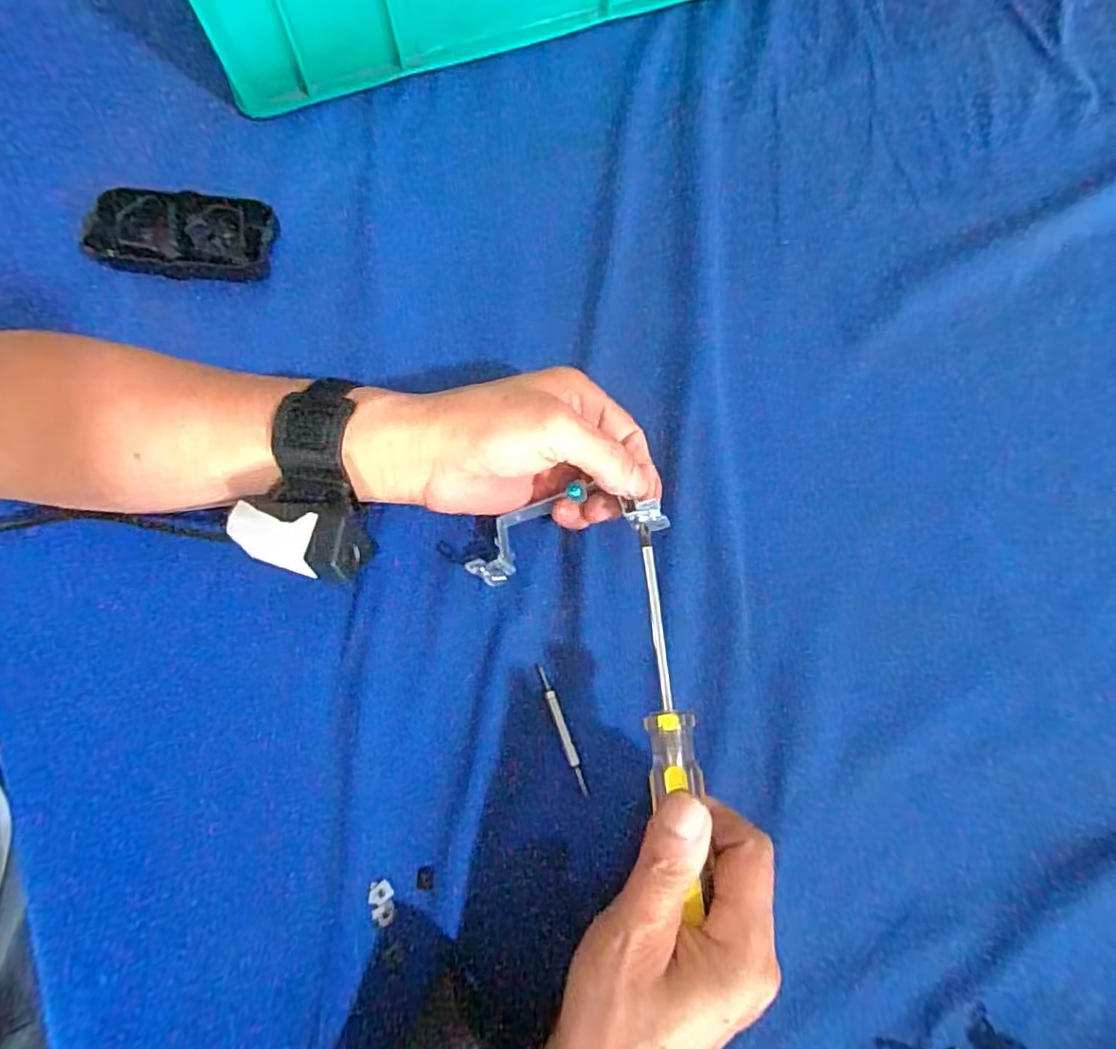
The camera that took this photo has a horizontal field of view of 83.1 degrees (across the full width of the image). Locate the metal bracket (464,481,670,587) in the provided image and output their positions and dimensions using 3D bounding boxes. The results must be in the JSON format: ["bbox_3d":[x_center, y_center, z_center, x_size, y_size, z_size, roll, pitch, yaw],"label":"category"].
[{"bbox_3d":[0.004,0.003,0.338,0.106,0.030,0.039,-11,73,13],"label":"metal bracket"}]

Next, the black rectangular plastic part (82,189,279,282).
[{"bbox_3d":[-0.233,-0.182,0.400,0.112,0.026,0.049,-2,74,-1],"label":"black rectangular plastic part"}]

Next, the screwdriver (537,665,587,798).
[{"bbox_3d":[0.002,0.109,0.335,0.006,0.004,0.069,-19,75,-6],"label":"screwdriver"}]

